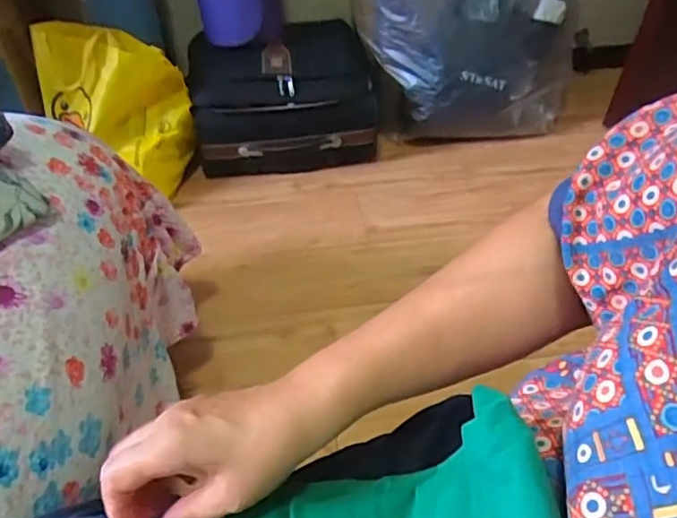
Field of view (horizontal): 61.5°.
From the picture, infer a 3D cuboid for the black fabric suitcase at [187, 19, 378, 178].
[{"bbox_3d":[-0.143,-0.410,1.448,0.439,0.251,0.336,-4,47,-8],"label":"black fabric suitcase"}]

